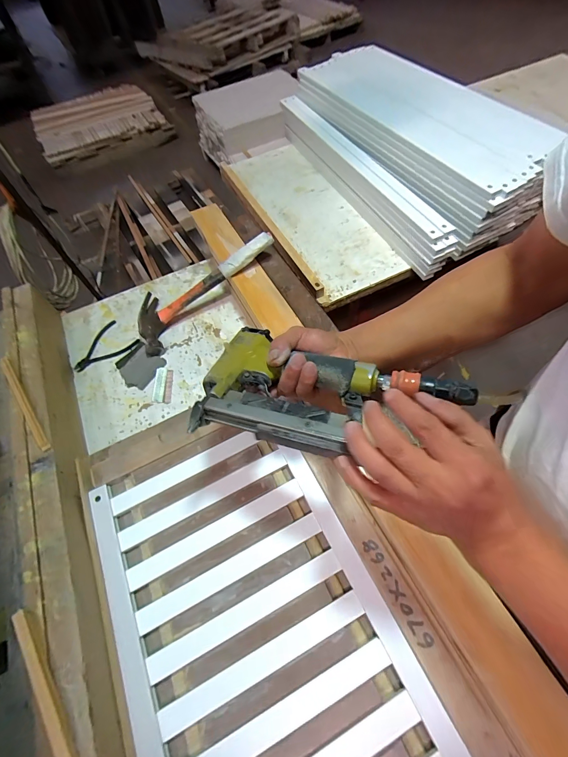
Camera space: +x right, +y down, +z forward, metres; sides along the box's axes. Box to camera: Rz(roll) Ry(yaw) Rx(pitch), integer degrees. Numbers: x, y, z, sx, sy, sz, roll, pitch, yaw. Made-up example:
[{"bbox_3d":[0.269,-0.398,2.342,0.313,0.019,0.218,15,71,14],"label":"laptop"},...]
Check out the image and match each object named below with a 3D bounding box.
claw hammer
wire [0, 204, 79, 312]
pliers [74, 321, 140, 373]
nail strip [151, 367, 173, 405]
[{"bbox_3d":[-0.146,-0.169,0.604,0.292,0.030,0.130,-35,59,6],"label":"claw hammer"},{"bbox_3d":[-0.625,-0.302,0.845,0.056,0.255,0.143,-3,60,3],"label":"wire"},{"bbox_3d":[-0.336,-0.053,0.614,0.087,0.006,0.111,33,68,21],"label":"pliers"},{"bbox_3d":[-0.206,0.011,0.564,0.033,0.007,0.068,-6,60,1],"label":"nail strip"}]

